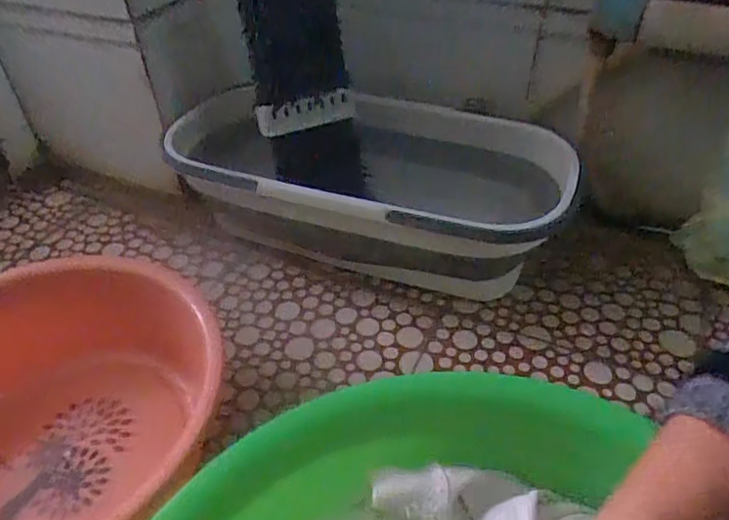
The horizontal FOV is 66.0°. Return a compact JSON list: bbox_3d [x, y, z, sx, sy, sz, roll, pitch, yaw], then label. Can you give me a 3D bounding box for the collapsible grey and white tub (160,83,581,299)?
[{"bbox_3d":[0.020,-0.099,0.773,0.466,0.189,0.264,13,45,16],"label":"collapsible grey and white tub"}]

